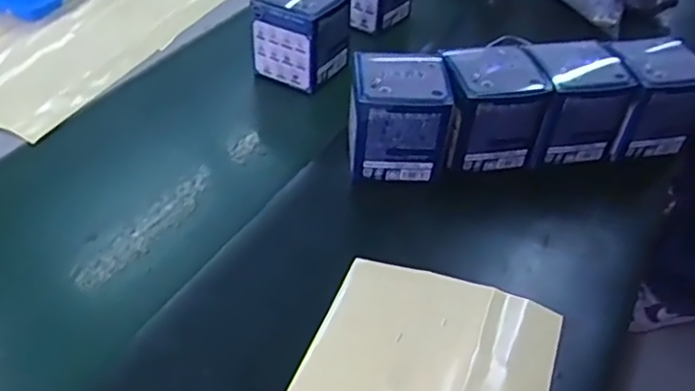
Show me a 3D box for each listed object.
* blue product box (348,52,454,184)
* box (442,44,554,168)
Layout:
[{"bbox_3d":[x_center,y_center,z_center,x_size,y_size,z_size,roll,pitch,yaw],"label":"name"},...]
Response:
[{"bbox_3d":[0.047,-0.072,0.603,0.086,0.103,0.097,4,43,1],"label":"blue product box"},{"bbox_3d":[0.133,-0.082,0.612,0.086,0.093,0.082,-1,43,-5],"label":"box"}]

